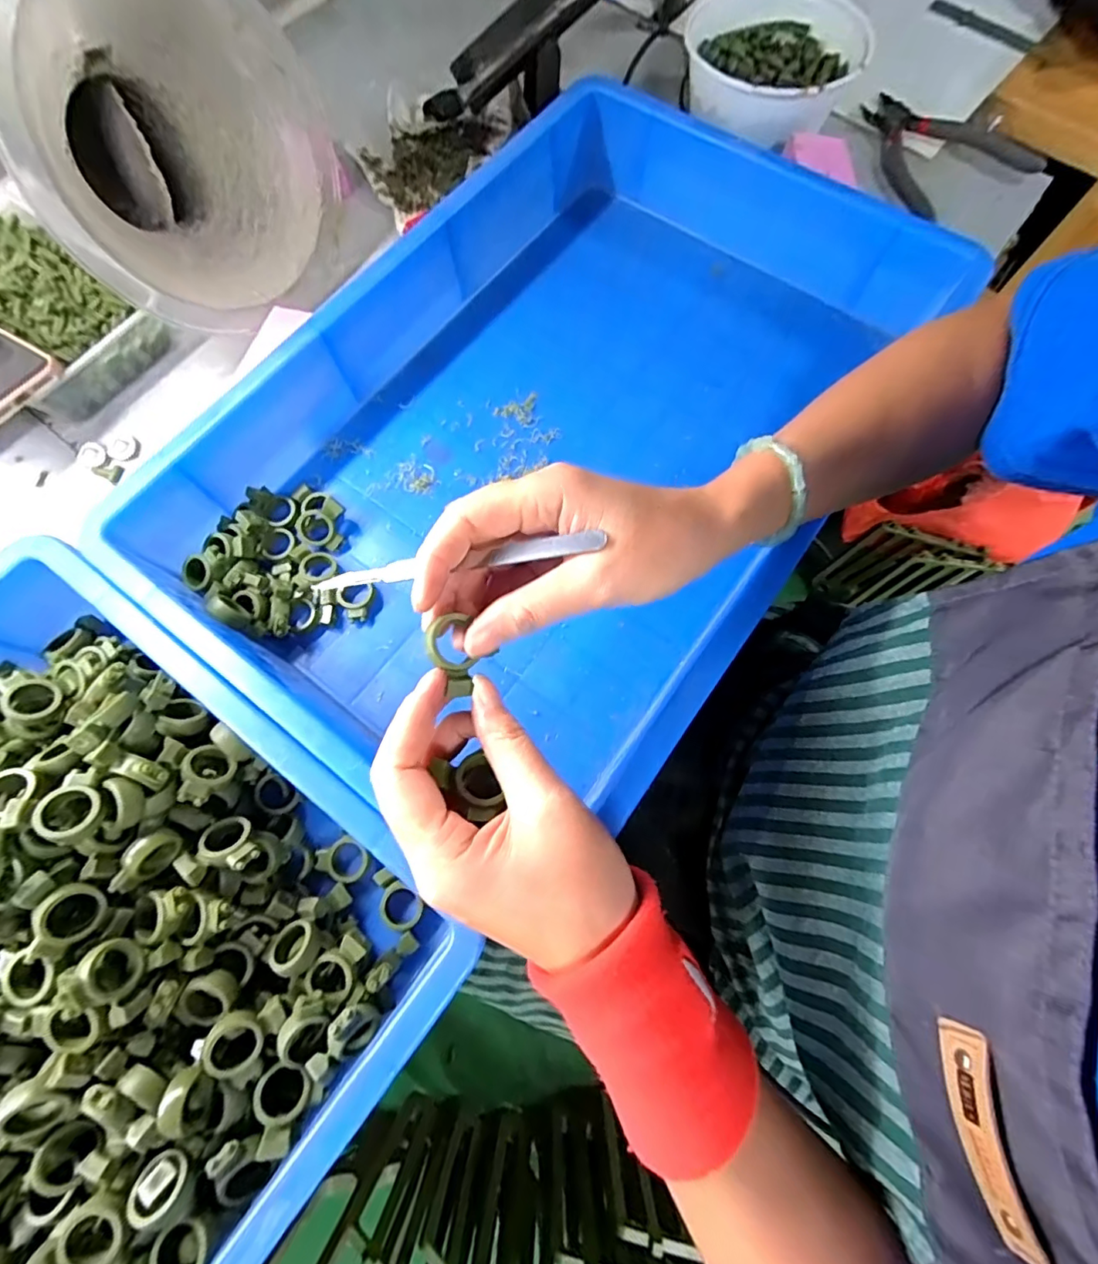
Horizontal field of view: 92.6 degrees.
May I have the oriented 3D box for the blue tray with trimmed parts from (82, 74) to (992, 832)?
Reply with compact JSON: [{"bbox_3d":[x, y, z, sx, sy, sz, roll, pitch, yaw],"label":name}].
[{"bbox_3d":[0.007,-0.155,0.391,0.347,0.084,0.553,36,76,11],"label":"blue tray with trimmed parts"}]

